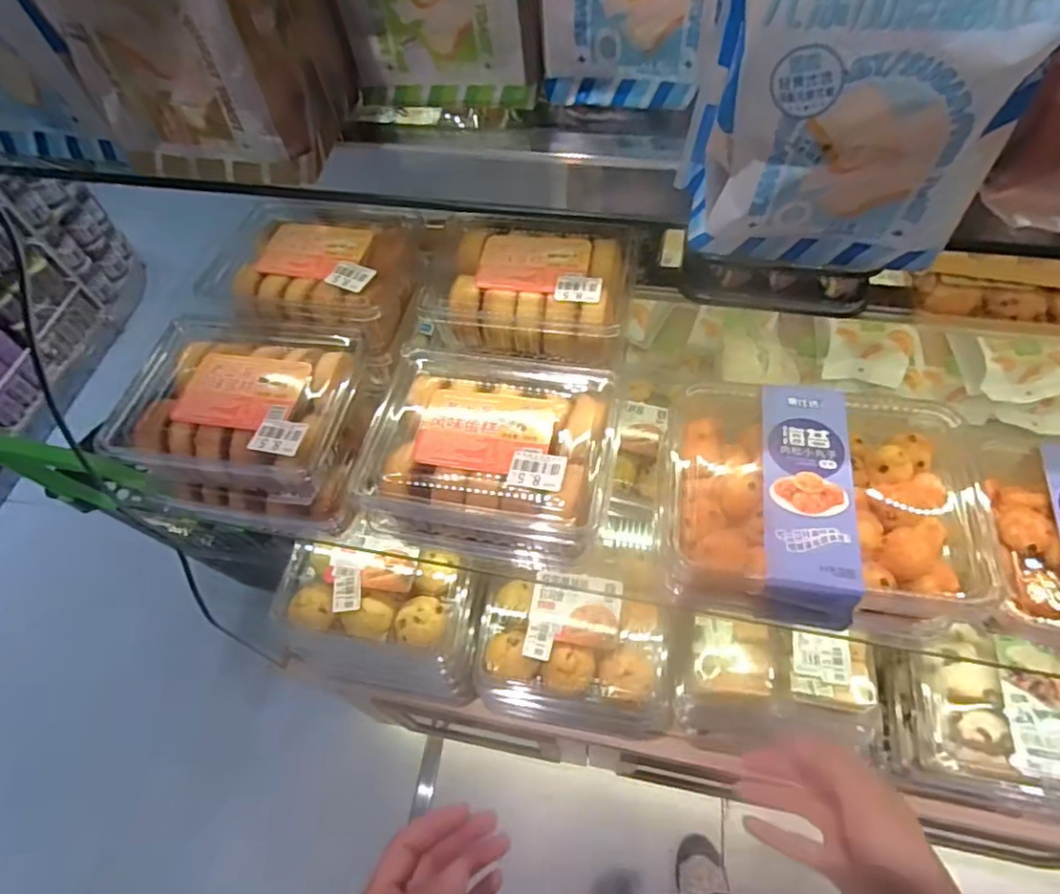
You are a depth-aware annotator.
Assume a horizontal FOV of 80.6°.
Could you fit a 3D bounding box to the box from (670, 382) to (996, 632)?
[{"bbox_3d":[0.212,0.036,0.460,0.218,0.054,0.179,5,58,7],"label":"box"}]

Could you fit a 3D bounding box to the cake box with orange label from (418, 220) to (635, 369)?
[{"bbox_3d":[-0.001,-0.145,0.580,0.182,0.063,0.129,7,59,8],"label":"cake box with orange label"}]

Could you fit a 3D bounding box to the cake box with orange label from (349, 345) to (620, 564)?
[{"bbox_3d":[-0.029,0.003,0.506,0.188,0.085,0.147,11,59,11],"label":"cake box with orange label"}]

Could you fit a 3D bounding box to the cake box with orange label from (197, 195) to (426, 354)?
[{"bbox_3d":[-0.203,-0.160,0.608,0.174,0.076,0.153,9,59,9],"label":"cake box with orange label"}]

